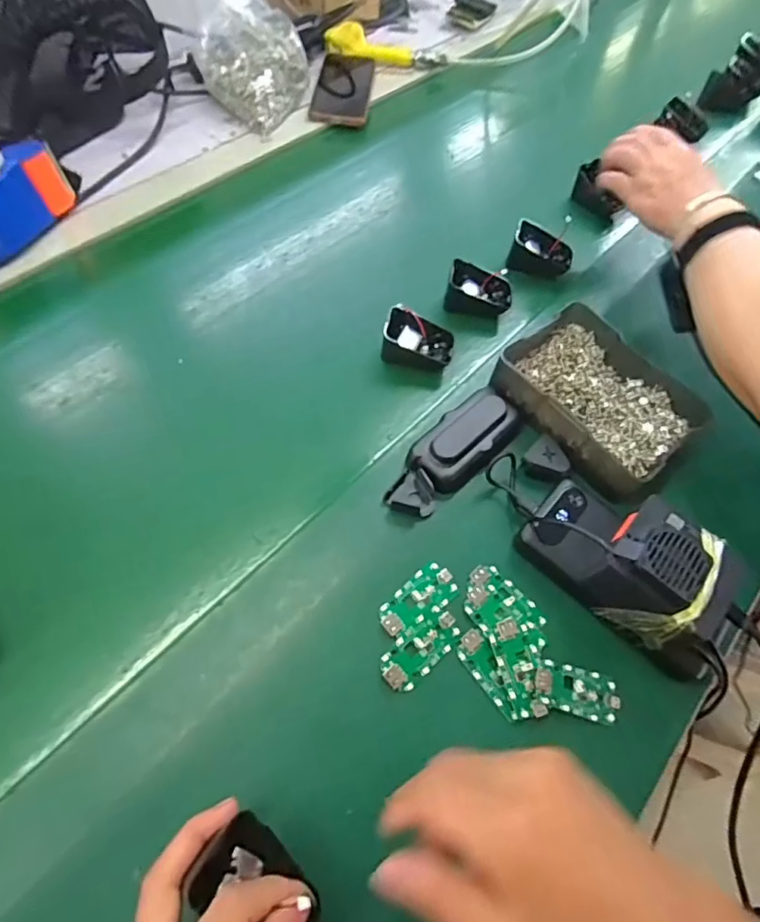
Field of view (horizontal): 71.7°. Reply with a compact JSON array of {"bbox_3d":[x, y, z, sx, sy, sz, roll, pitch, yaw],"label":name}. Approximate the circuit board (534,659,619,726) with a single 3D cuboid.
[{"bbox_3d":[0.138,0.158,0.364,0.059,0.007,0.032,14,59,4],"label":"circuit board"}]

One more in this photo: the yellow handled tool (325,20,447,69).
[{"bbox_3d":[0.009,-0.612,0.778,0.175,0.030,0.044,10,59,1],"label":"yellow handled tool"}]

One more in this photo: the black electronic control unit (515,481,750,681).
[{"bbox_3d":[0.184,0.074,0.372,0.152,0.078,0.074,41,65,18],"label":"black electronic control unit"}]

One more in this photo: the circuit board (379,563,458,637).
[{"bbox_3d":[0.028,0.102,0.386,0.063,0.004,0.031,-38,69,-23],"label":"circuit board"}]

